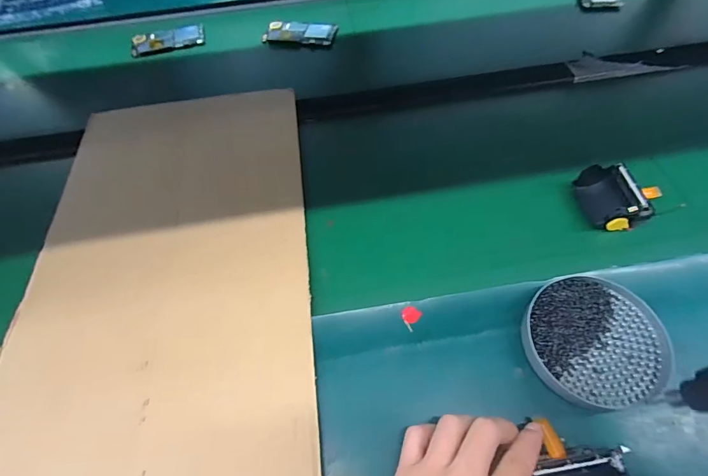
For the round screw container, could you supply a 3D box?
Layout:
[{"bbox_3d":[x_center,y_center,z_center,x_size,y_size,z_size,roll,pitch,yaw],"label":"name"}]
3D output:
[{"bbox_3d":[0.210,0.091,0.341,0.117,0.026,0.110,-1,57,2],"label":"round screw container"}]

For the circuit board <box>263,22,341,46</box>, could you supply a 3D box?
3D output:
[{"bbox_3d":[-0.090,-0.355,0.658,0.121,0.011,0.058,6,58,7],"label":"circuit board"}]

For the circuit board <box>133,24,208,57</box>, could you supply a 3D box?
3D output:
[{"bbox_3d":[-0.320,-0.345,0.660,0.122,0.013,0.063,-20,59,-9],"label":"circuit board"}]

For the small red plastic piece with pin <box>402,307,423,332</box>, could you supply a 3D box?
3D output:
[{"bbox_3d":[0.054,0.076,0.366,0.017,0.004,0.023,28,63,19],"label":"small red plastic piece with pin"}]

